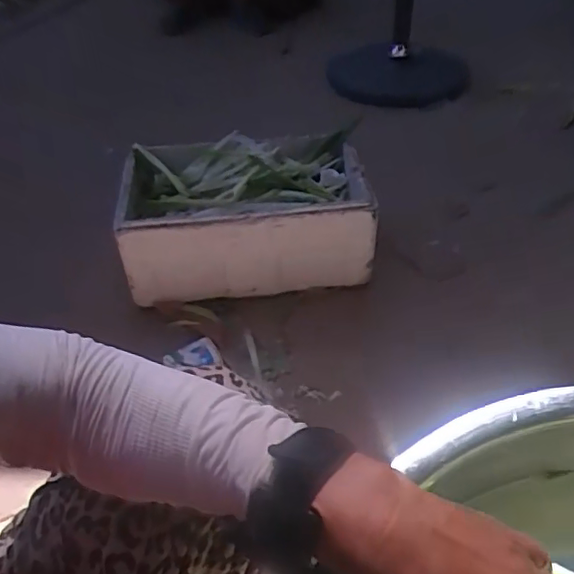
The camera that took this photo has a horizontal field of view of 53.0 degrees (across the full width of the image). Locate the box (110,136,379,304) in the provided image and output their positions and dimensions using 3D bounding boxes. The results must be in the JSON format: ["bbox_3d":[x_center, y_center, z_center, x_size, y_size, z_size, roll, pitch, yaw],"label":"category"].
[{"bbox_3d":[-0.076,-0.153,1.149,0.454,0.184,0.337,-5,41,-5],"label":"box"}]

